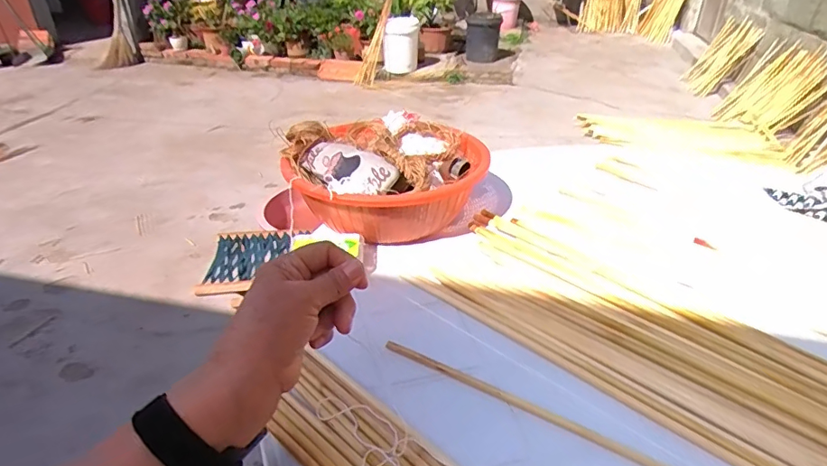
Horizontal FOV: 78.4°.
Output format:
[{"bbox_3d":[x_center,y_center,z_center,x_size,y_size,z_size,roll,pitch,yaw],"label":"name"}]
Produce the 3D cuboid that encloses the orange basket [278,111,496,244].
[{"bbox_3d":[-0.026,-0.064,0.662,0.214,0.101,0.224,17,36,24],"label":"orange basket"}]

